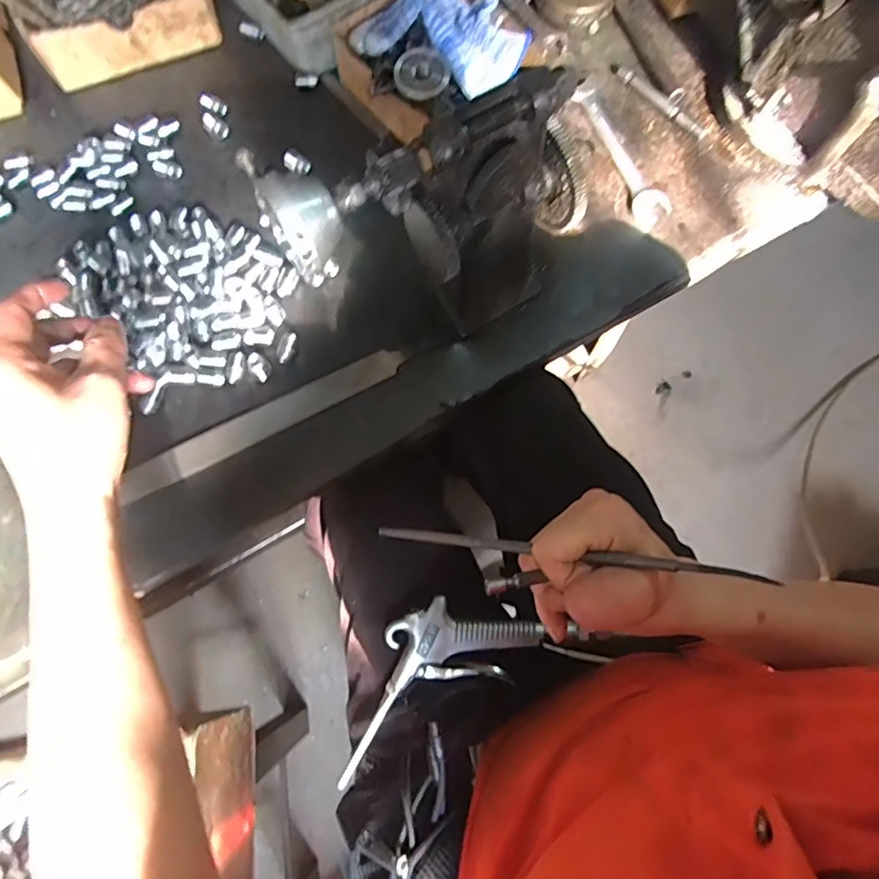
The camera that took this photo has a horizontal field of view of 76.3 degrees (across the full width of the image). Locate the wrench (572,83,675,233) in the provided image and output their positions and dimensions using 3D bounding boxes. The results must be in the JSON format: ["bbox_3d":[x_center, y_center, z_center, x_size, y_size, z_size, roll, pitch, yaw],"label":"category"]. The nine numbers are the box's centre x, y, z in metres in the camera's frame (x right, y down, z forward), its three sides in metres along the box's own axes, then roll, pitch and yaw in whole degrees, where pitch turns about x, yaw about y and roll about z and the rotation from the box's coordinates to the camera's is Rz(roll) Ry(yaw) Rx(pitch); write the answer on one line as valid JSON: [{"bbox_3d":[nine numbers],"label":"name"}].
[{"bbox_3d":[0.168,-0.268,0.520,0.034,0.005,0.166,-18,74,-7],"label":"wrench"}]

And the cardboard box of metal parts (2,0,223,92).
[{"bbox_3d":[-0.308,-0.422,0.531,0.172,0.045,0.141,-23,75,-8],"label":"cardboard box of metal parts"}]

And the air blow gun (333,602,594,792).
[{"bbox_3d":[0.001,0.213,0.457,0.113,0.027,0.166,17,91,-2],"label":"air blow gun"}]

